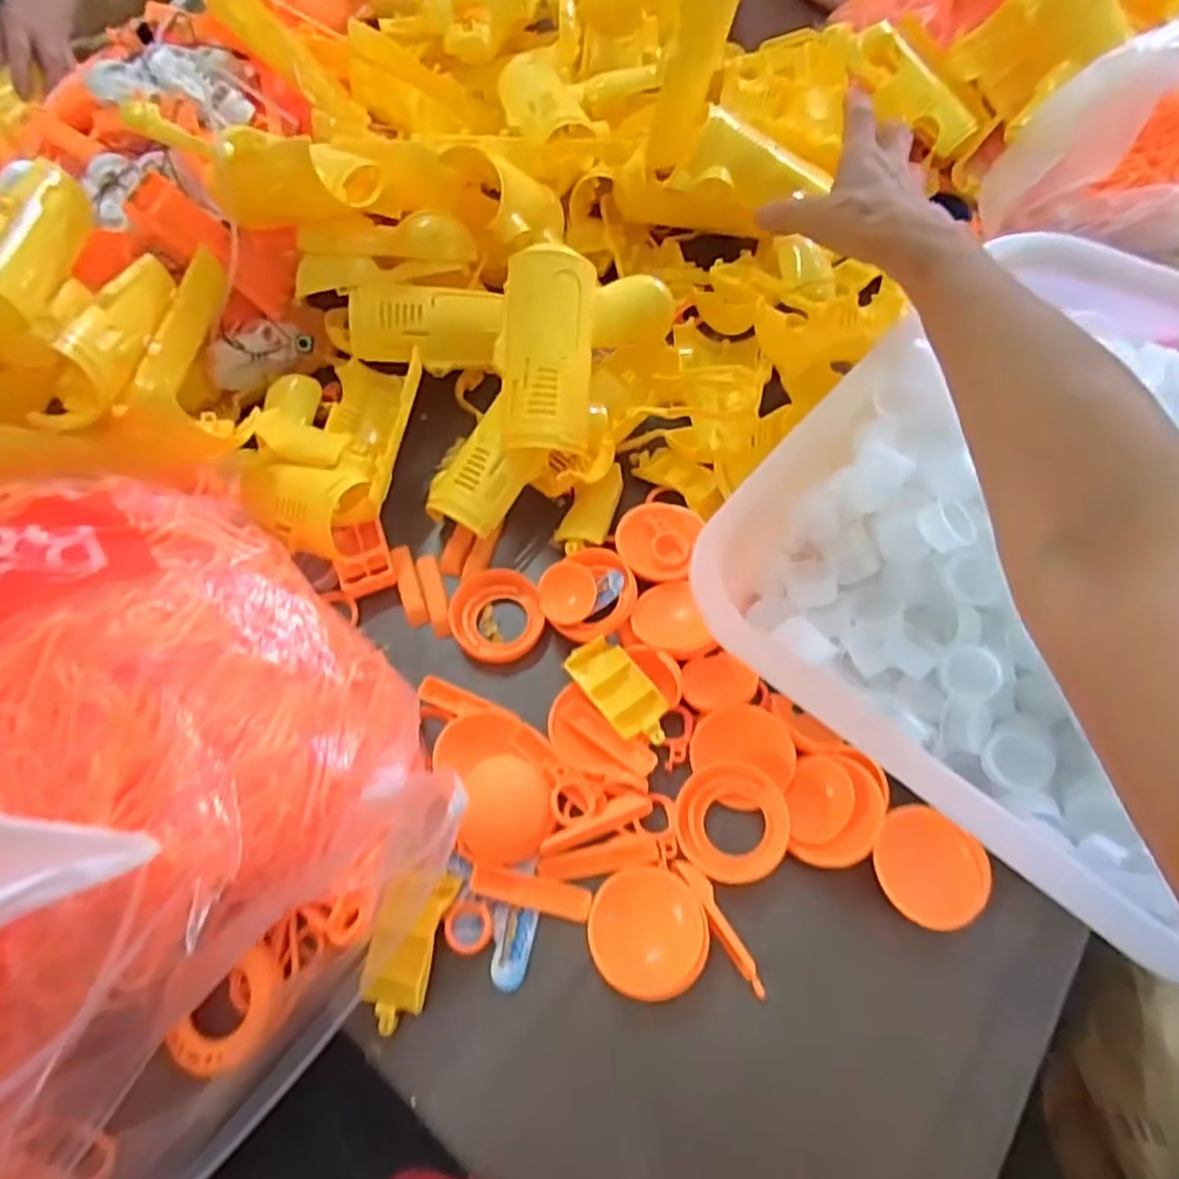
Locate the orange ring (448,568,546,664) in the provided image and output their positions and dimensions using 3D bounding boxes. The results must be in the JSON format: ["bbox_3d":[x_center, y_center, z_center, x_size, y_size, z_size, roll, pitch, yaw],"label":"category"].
[{"bbox_3d":[-0.057,0.015,0.430,0.055,0.012,0.057,-2,62,3],"label":"orange ring"}]

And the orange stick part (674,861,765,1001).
[{"bbox_3d":[0.065,0.166,0.344,0.012,0.008,0.069,-28,64,-11],"label":"orange stick part"}]

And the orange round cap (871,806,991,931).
[{"bbox_3d":[0.165,0.136,0.339,0.057,0.016,0.050,27,68,12],"label":"orange round cap"}]

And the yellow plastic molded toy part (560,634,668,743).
[{"bbox_3d":[0.017,0.058,0.391,0.032,0.018,0.068,-35,65,-14],"label":"yellow plastic molded toy part"}]

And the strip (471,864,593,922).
[{"bbox_3d":[-0.030,0.156,0.360,0.062,0.005,0.016,10,63,9],"label":"strip"}]

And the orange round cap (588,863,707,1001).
[{"bbox_3d":[0.028,0.166,0.339,0.055,0.018,0.055,-2,62,3],"label":"orange round cap"}]

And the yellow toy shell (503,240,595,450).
[{"bbox_3d":[-0.025,-0.146,0.427,0.053,0.025,0.120,3,91,1],"label":"yellow toy shell"}]

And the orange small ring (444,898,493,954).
[{"bbox_3d":[-0.061,0.171,0.353,0.023,0.007,0.024,-2,62,3],"label":"orange small ring"}]

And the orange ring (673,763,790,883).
[{"bbox_3d":[0.074,0.120,0.362,0.055,0.009,0.057,-2,62,3],"label":"orange ring"}]

